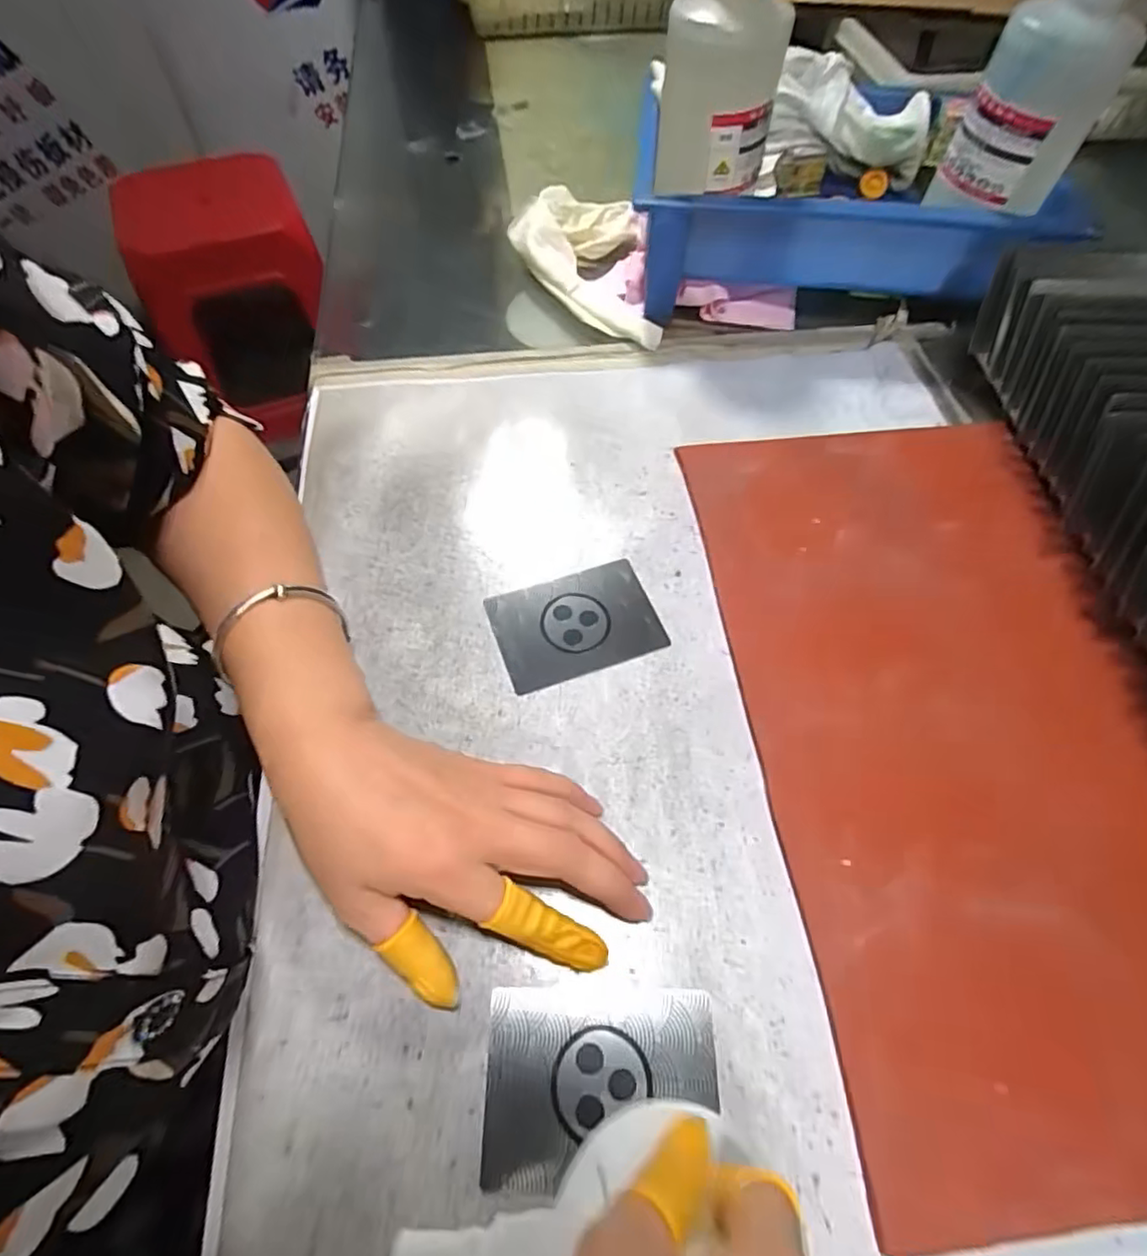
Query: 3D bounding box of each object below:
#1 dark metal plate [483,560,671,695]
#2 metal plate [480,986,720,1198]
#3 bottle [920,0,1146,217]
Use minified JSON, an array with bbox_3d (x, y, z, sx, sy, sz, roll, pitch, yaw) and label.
[{"bbox_3d":[0.001,-0.003,0.342,0.085,0.004,0.059,-16,61,-10],"label":"dark metal plate"},{"bbox_3d":[0.011,0.172,0.238,0.087,0.004,0.062,0,59,0],"label":"metal plate"},{"bbox_3d":[0.284,-0.330,0.359,0.094,0.152,0.060,-1,59,-1],"label":"bottle"}]

